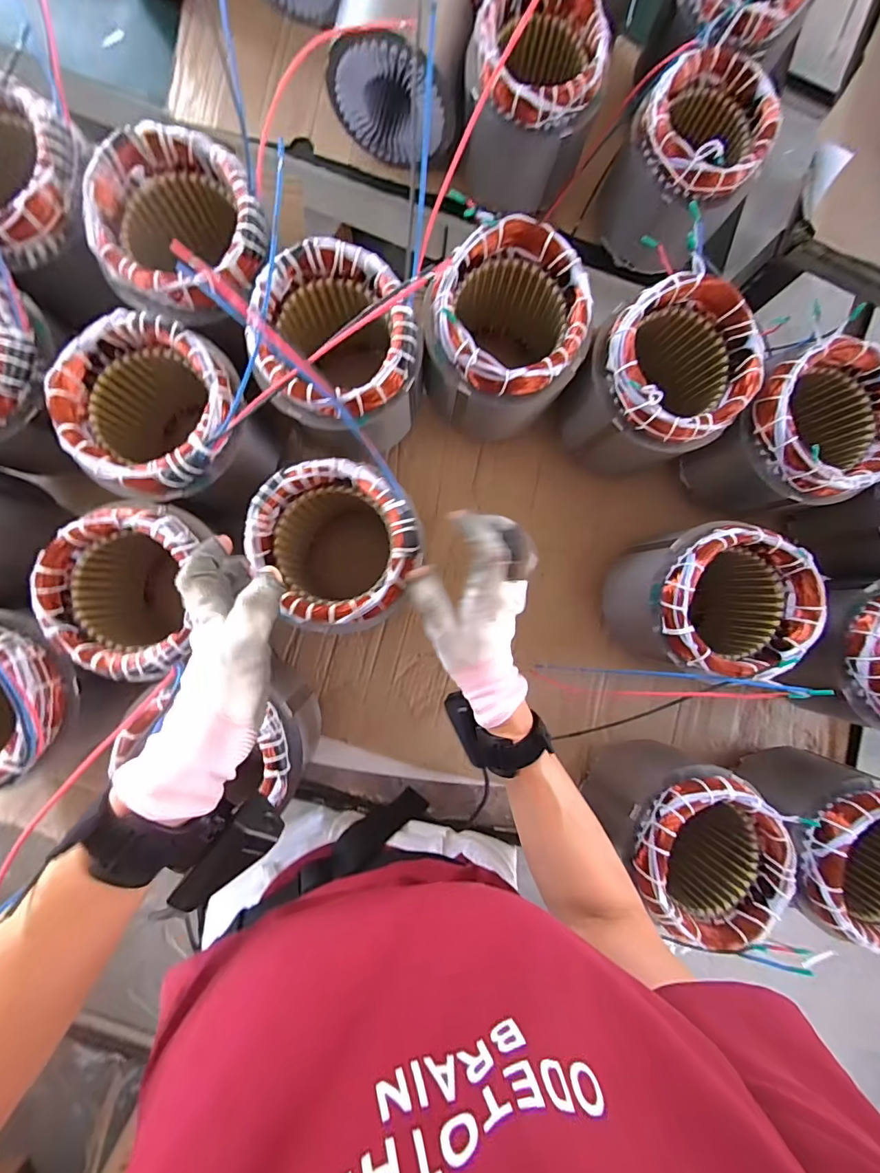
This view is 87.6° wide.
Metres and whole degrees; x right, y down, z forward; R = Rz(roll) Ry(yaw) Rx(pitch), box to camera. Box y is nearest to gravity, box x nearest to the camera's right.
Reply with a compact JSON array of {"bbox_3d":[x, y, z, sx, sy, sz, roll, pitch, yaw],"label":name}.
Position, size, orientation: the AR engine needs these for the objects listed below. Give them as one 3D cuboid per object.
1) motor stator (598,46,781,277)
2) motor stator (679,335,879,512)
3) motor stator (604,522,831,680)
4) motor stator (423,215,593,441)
[{"bbox_3d":[0.287,-0.493,0.562,0.150,0.163,0.137,0,89,-3],"label":"motor stator"},{"bbox_3d":[0.367,-0.152,0.511,0.141,0.191,0.141,-30,91,-4],"label":"motor stator"},{"bbox_3d":[0.273,0.015,0.491,0.132,0.174,0.139,0,89,-3],"label":"motor stator"},{"bbox_3d":[0.059,-0.238,0.466,0.138,0.160,0.135,0,89,-3],"label":"motor stator"}]

